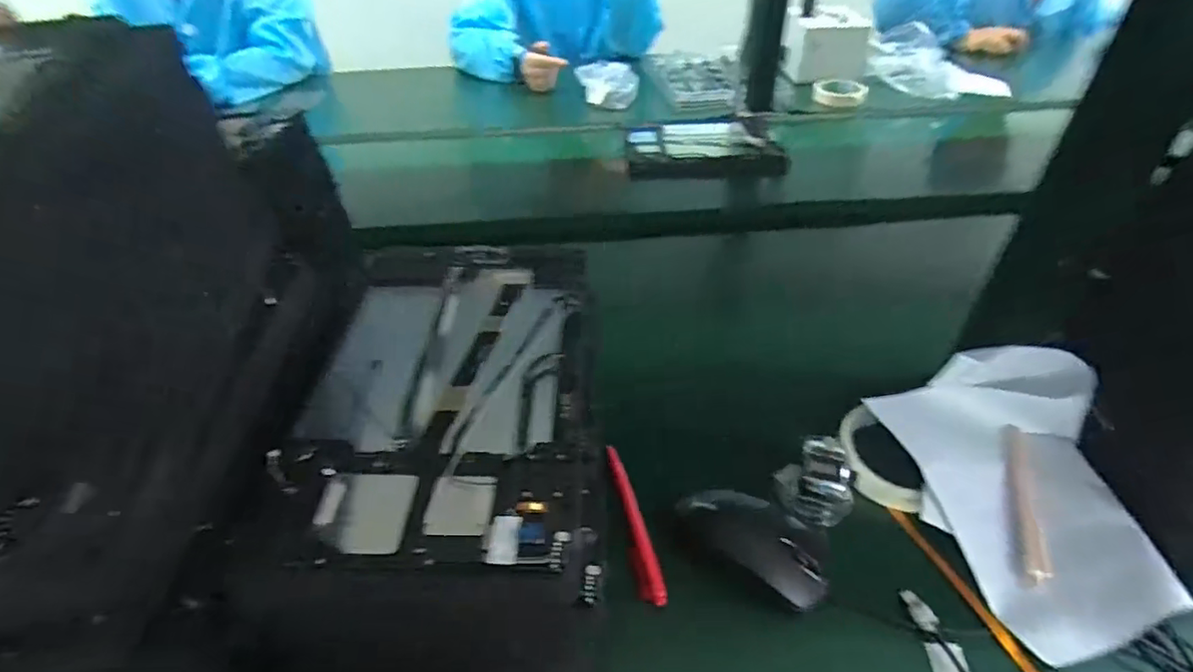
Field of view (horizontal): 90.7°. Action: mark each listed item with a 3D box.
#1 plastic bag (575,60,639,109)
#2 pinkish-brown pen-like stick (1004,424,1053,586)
[{"bbox_3d":[0.019,-0.468,1.094,0.117,0.053,0.080,5,42,8],"label":"plastic bag"},{"bbox_3d":[0.325,0.121,0.446,0.014,0.012,0.147,14,44,17],"label":"pinkish-brown pen-like stick"}]

